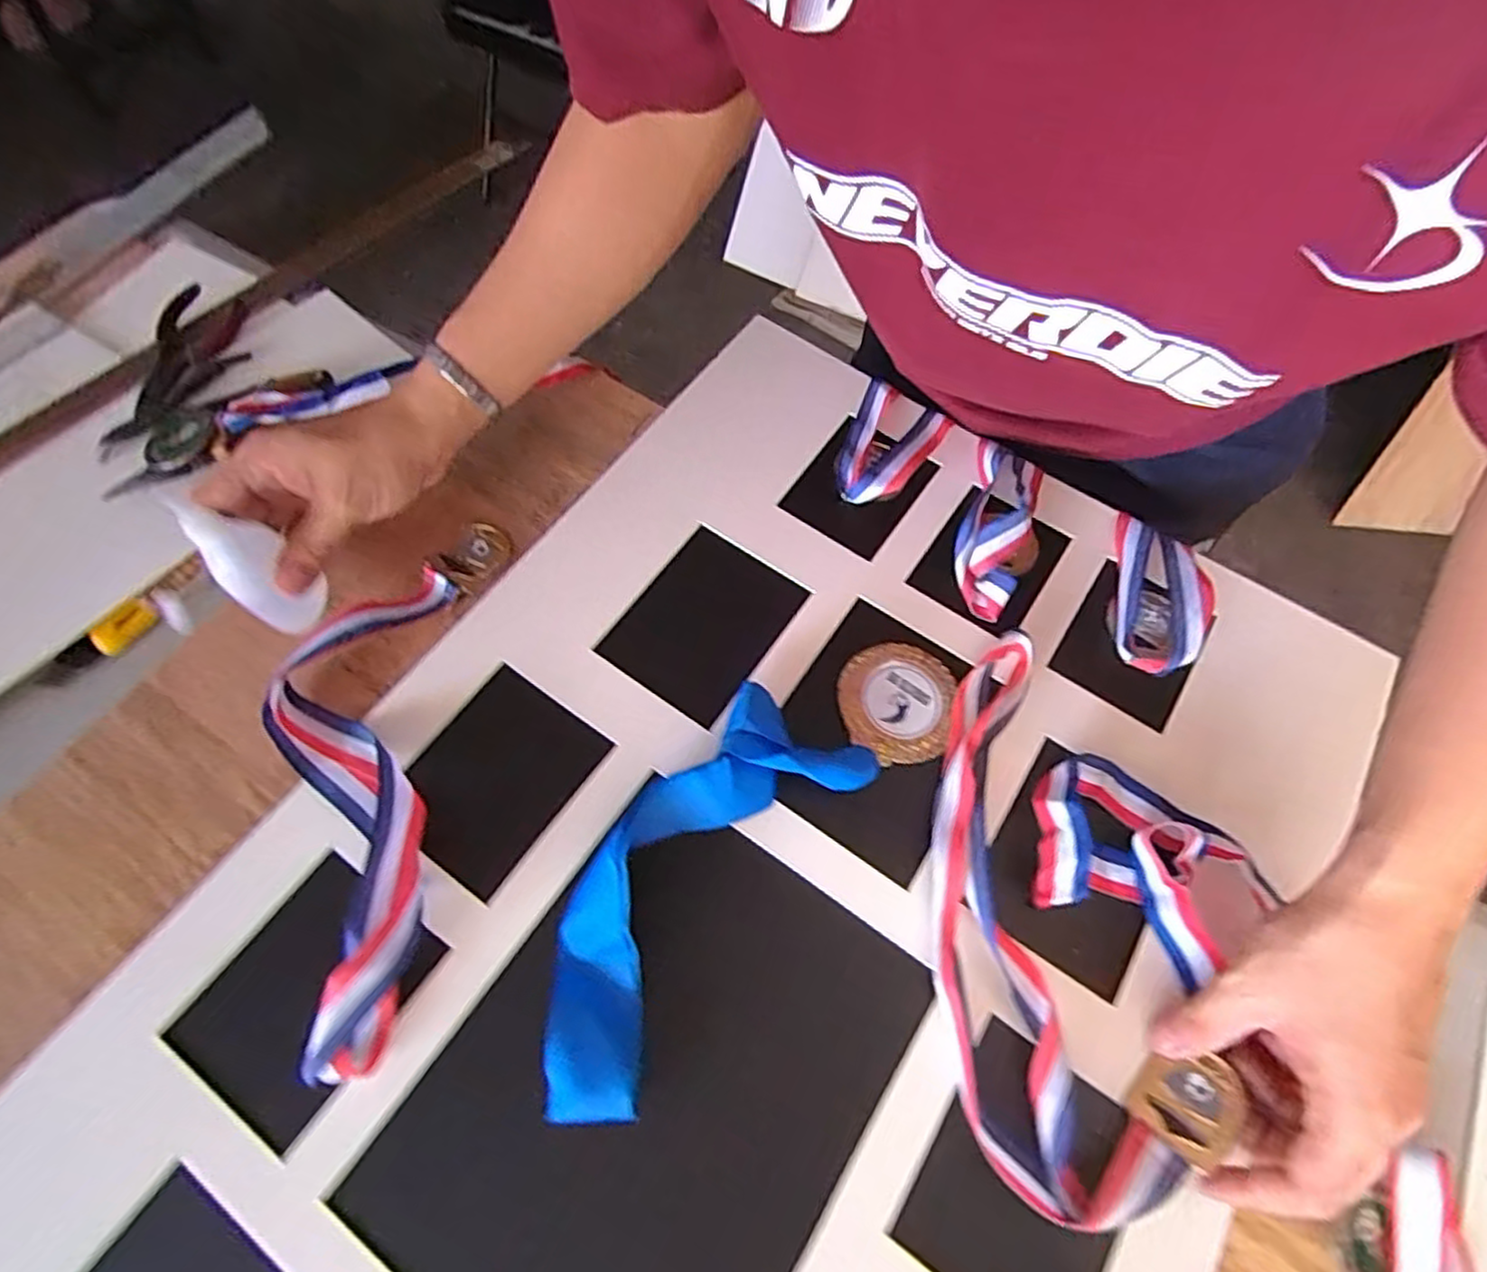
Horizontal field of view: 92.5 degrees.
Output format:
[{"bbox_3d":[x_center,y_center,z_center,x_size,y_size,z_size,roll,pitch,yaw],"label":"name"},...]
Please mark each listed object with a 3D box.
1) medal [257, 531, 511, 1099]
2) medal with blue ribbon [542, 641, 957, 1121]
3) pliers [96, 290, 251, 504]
[{"bbox_3d":[-0.208,0.064,0.388,0.101,0.036,0.300,2,65,0],"label":"medal"},{"bbox_3d":[0.002,0.099,0.377,0.099,0.039,0.306,41,70,16],"label":"medal with blue ribbon"},{"bbox_3d":[-0.394,-0.174,0.491,0.078,0.024,0.179,-8,65,-5],"label":"pliers"}]

